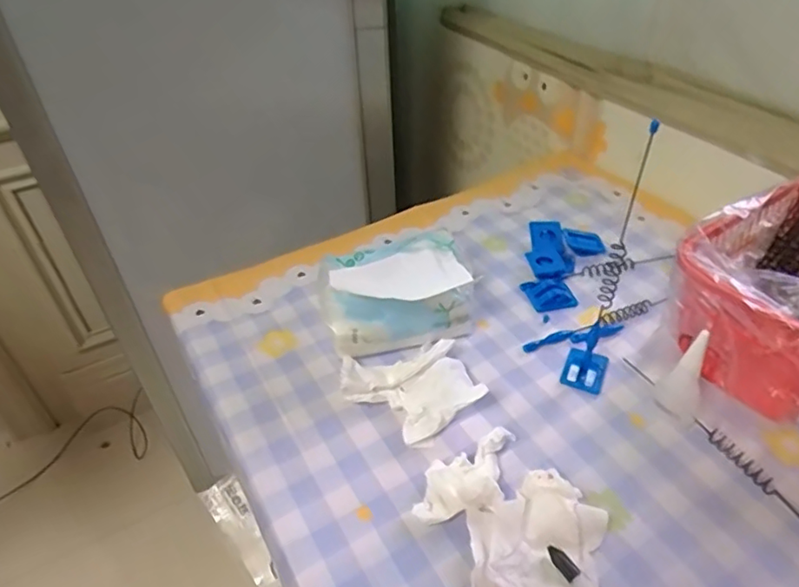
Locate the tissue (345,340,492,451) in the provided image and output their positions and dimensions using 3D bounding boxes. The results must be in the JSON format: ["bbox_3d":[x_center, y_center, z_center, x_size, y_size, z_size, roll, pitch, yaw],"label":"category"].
[{"bbox_3d":[0.009,0.080,0.481,0.102,0.034,0.091,-14,42,-11],"label":"tissue"}]

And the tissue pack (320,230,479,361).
[{"bbox_3d":[-0.002,0.000,0.535,0.139,0.089,0.076,-10,41,-7],"label":"tissue pack"}]

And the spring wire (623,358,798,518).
[{"bbox_3d":[0.246,0.112,0.448,0.014,0.006,0.188,-22,44,-20],"label":"spring wire"}]

